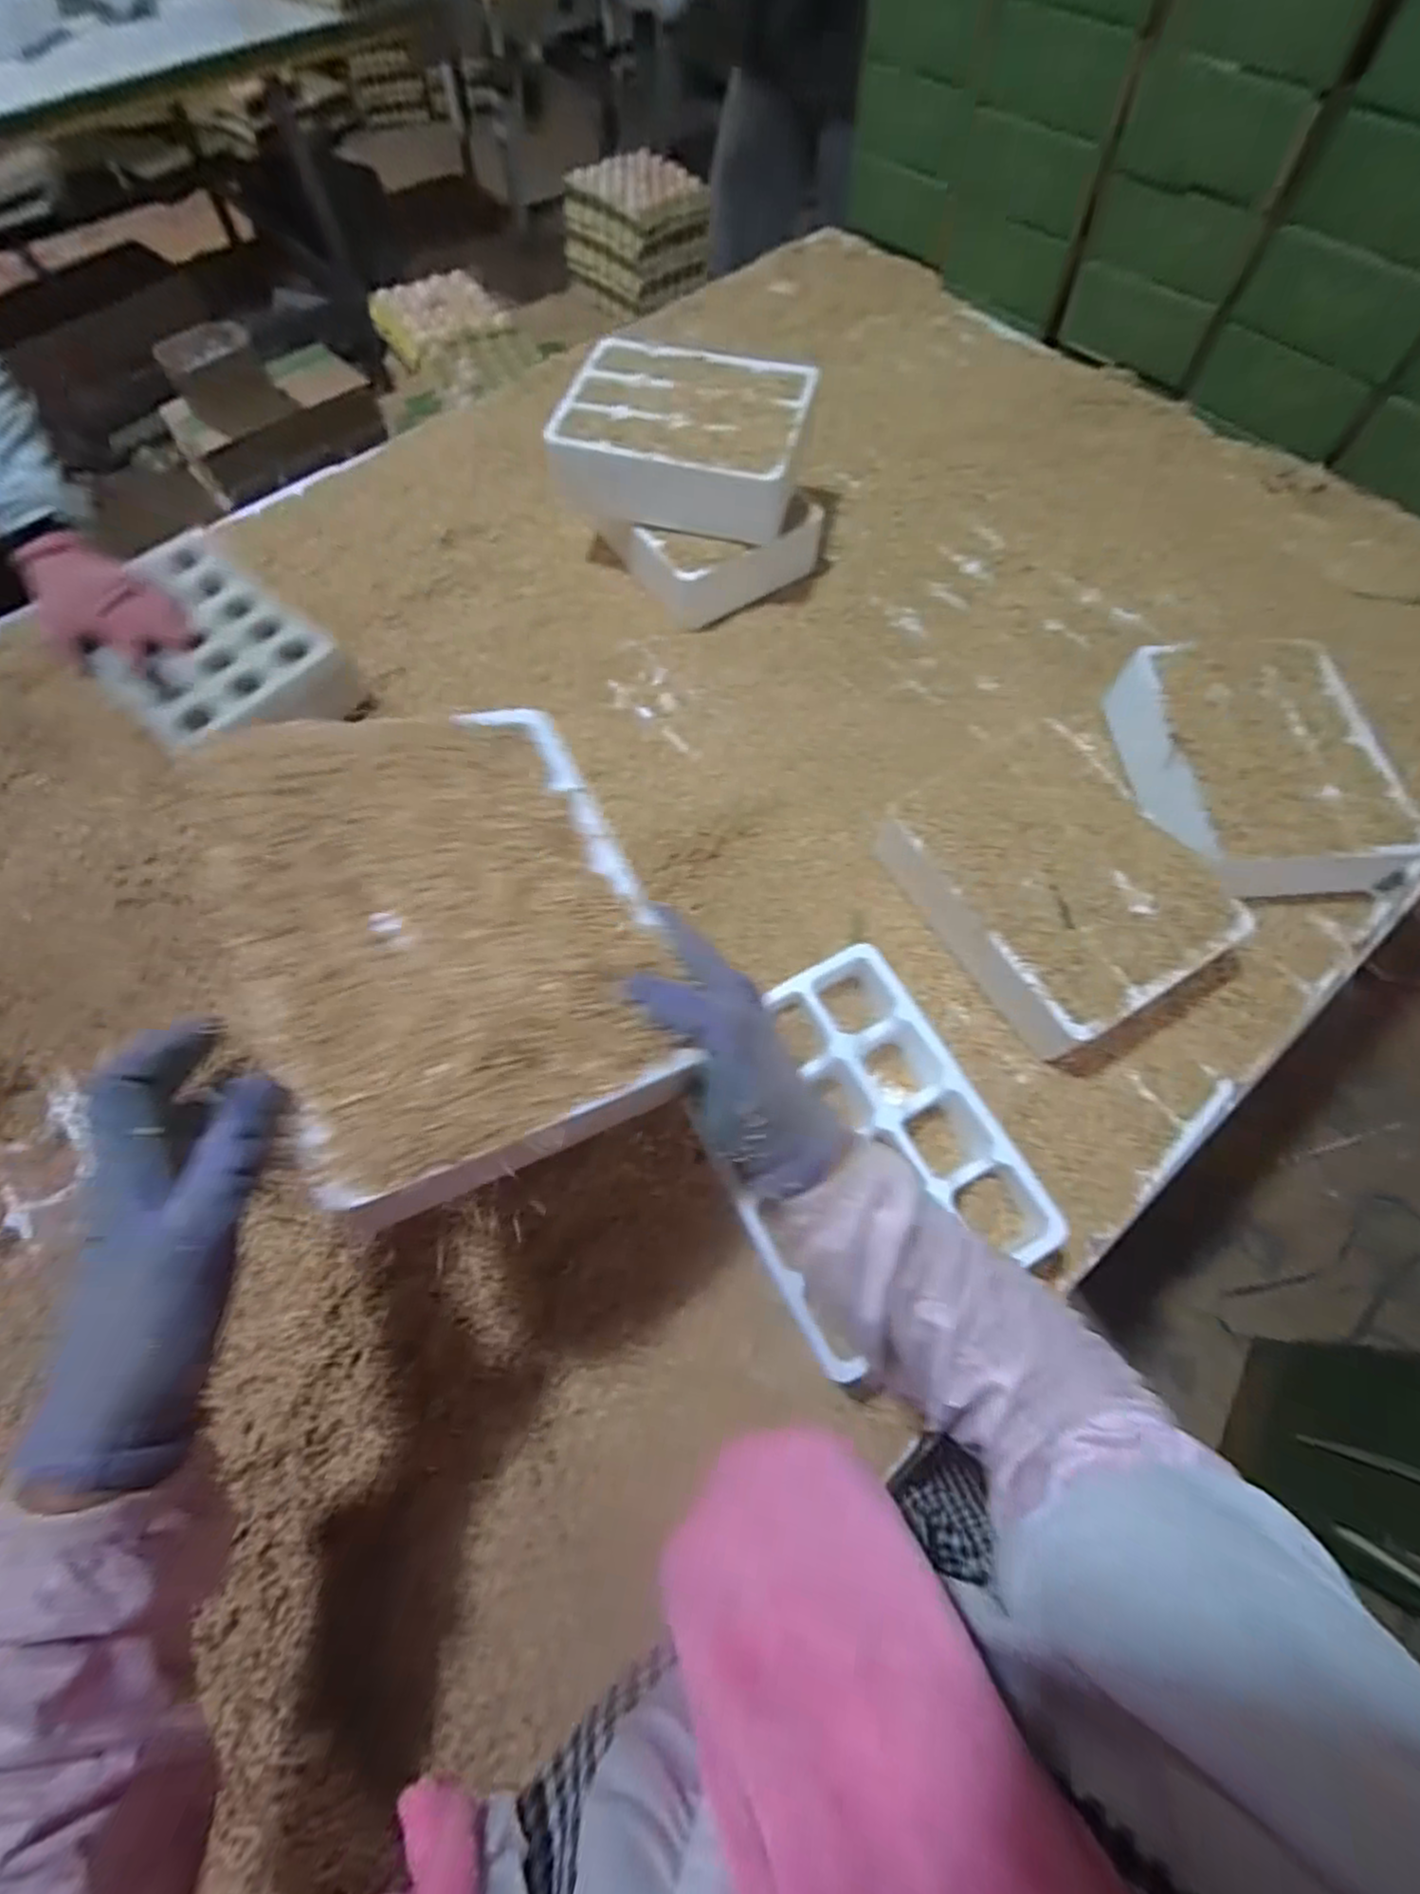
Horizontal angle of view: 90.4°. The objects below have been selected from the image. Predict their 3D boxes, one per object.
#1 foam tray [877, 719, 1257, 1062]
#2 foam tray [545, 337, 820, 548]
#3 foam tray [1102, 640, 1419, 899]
[{"bbox_3d":[0.278,-0.049,0.597,0.176,0.085,0.242,-29,70,-12],"label":"foam tray"},{"bbox_3d":[-0.024,-0.528,0.731,0.241,0.071,0.192,16,68,6],"label":"foam tray"},{"bbox_3d":[0.509,-0.166,0.653,0.213,0.086,0.242,-7,67,-4],"label":"foam tray"}]

